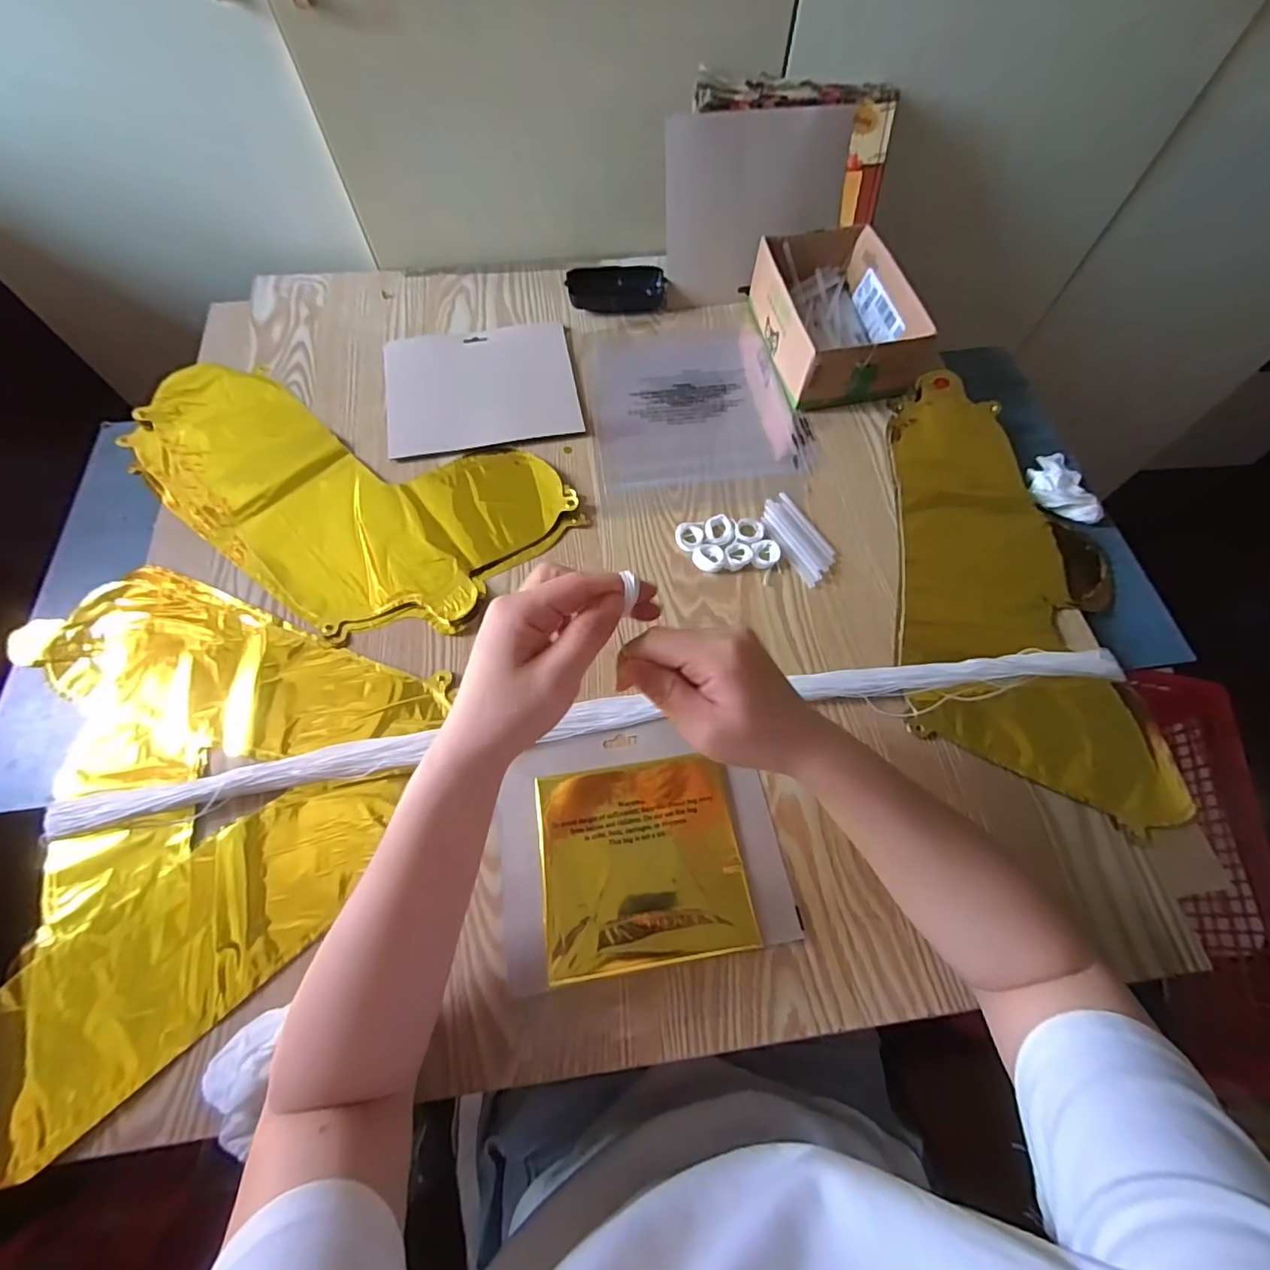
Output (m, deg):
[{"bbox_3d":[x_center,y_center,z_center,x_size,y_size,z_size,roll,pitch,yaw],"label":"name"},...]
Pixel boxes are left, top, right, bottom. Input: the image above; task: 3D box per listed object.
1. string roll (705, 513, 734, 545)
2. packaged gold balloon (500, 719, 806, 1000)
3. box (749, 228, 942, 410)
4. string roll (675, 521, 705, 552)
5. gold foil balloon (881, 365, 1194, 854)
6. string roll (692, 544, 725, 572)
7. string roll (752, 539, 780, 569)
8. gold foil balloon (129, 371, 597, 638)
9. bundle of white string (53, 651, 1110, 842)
[{"bbox_3d":[0.076,-0.094,0.498,0.027,0.008,0.029,1,64,-1],"label":"string roll"},{"bbox_3d":[0.003,0.143,0.388,0.189,0.010,0.157,-9,65,-4],"label":"packaged gold balloon"},{"bbox_3d":[0.205,-0.331,0.580,0.129,0.073,0.190,-6,64,-5],"label":"box"},{"bbox_3d":[0.050,-0.088,0.498,0.027,0.006,0.030,-10,65,-6],"label":"string roll"},{"bbox_3d":[0.336,-0.064,0.487,0.201,0.016,0.406,10,64,4],"label":"gold foil balloon"},{"bbox_3d":[0.065,-0.068,0.487,0.025,0.008,0.028,-32,69,-16],"label":"string roll"},{"bbox_3d":[0.115,-0.072,0.488,0.024,0.008,0.027,0,64,-2],"label":"string roll"},{"bbox_3d":[-0.282,-0.154,0.524,0.411,0.008,0.234,34,68,14],"label":"gold foil balloon"},{"bbox_3d":[-0.011,0.065,0.415,0.780,0.020,0.040,-7,64,-5],"label":"bundle of white string"}]

